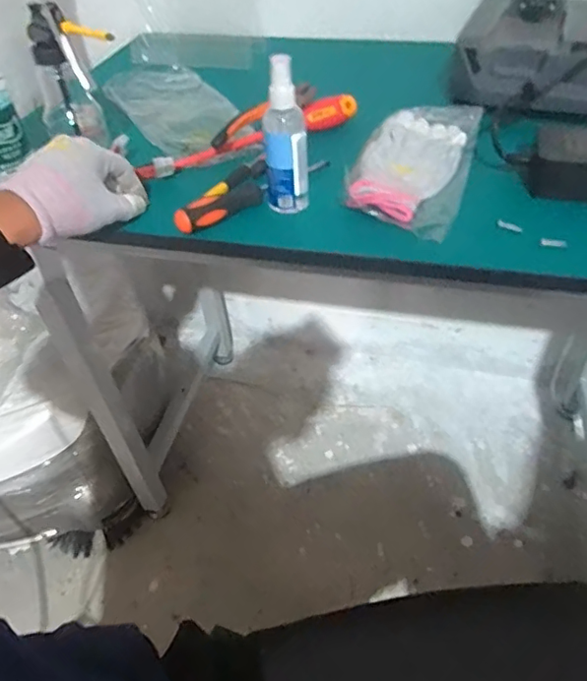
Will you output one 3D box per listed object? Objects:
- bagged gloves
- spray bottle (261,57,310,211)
[{"bbox_3d":[0.126,-0.187,0.575,0.105,0.035,0.224,13,46,17],"label":"bagged gloves"},{"bbox_3d":[-0.007,-0.186,0.511,0.039,0.131,0.040,0,43,4],"label":"spray bottle"}]

